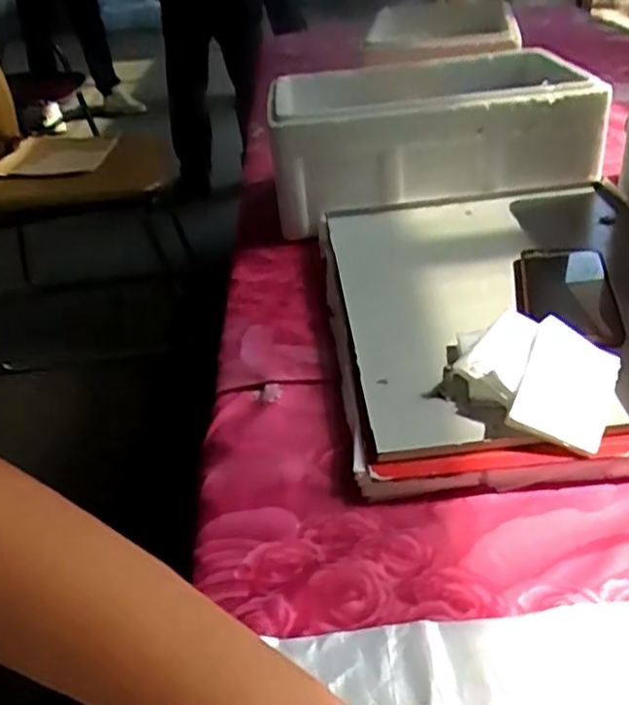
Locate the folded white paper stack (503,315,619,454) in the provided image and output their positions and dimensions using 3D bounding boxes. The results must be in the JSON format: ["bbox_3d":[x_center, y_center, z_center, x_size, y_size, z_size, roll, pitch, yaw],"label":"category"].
[{"bbox_3d":[0.187,0.024,0.527,0.067,0.008,0.098,29,64,-1],"label":"folded white paper stack"}]

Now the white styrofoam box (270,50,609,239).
[{"bbox_3d":[0.150,-0.278,0.889,0.394,0.164,0.236,-14,33,-12],"label":"white styrofoam box"}]

